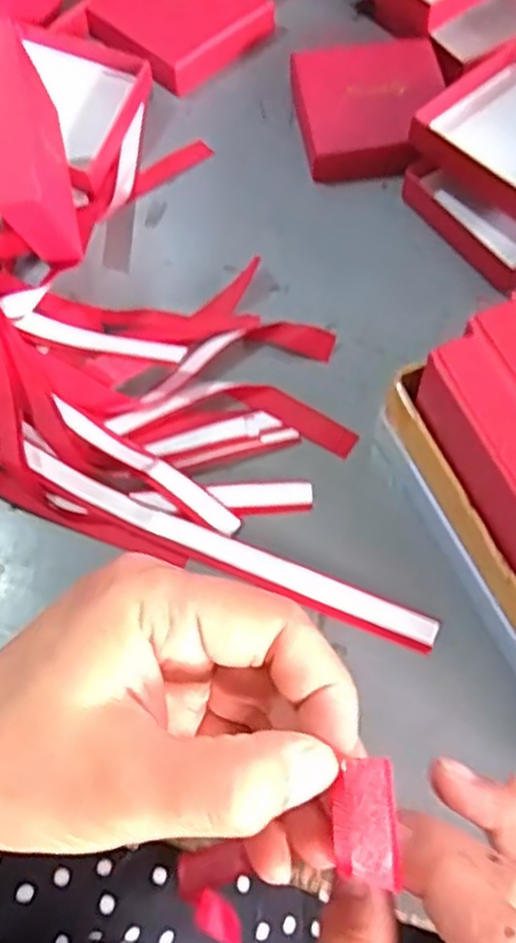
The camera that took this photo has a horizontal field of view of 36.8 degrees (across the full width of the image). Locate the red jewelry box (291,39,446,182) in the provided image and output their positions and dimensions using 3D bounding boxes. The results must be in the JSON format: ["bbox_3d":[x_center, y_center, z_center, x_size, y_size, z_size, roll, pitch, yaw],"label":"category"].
[{"bbox_3d":[0.069,-0.223,0.480,0.089,0.019,0.093,-6,66,-1],"label":"red jewelry box"}]

